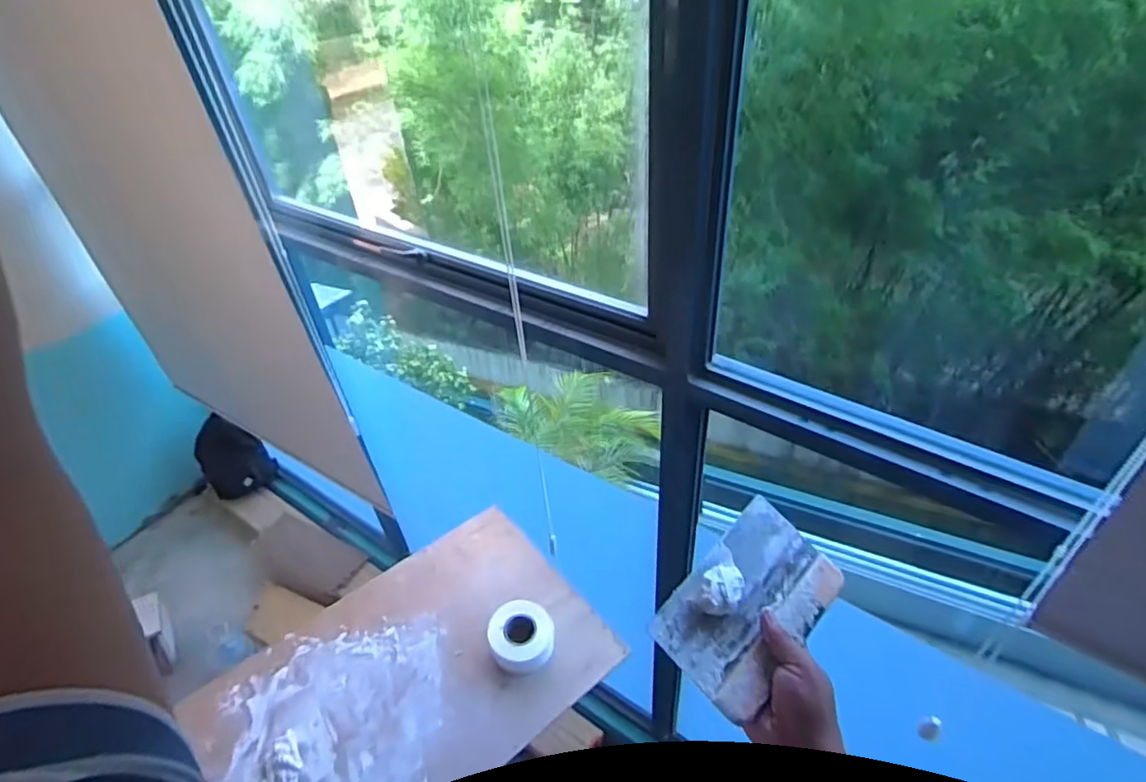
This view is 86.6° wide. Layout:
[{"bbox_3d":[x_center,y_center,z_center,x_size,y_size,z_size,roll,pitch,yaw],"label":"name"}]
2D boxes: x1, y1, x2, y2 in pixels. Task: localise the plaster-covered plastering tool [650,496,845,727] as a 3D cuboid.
[{"bbox_3d":[0.175,0.203,0.587,0.189,0.025,0.115,-37,72,-28],"label":"plaster-covered plastering tool"}]

